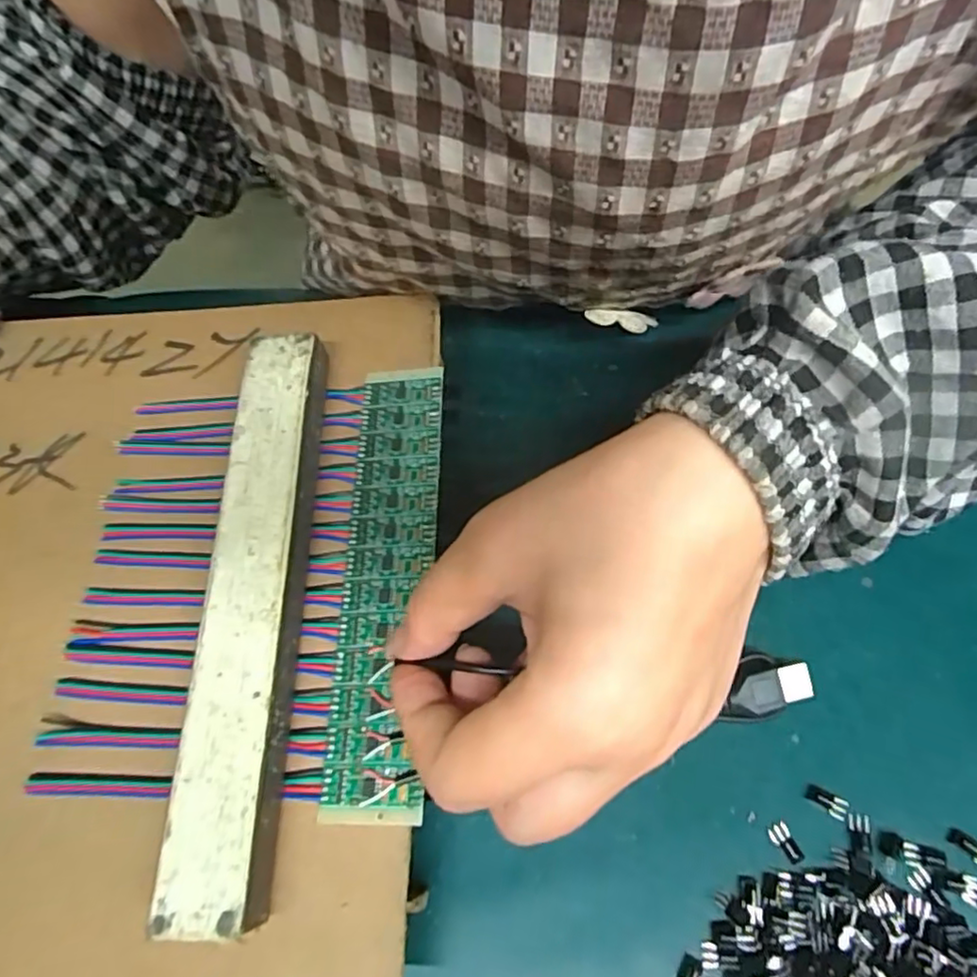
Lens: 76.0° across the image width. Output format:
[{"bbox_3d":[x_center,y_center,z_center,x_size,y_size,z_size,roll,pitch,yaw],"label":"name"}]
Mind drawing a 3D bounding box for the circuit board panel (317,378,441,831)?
[{"bbox_3d":[-0.036,0.026,0.225,0.032,0.006,0.165,-2,63,5],"label":"circuit board panel"}]

